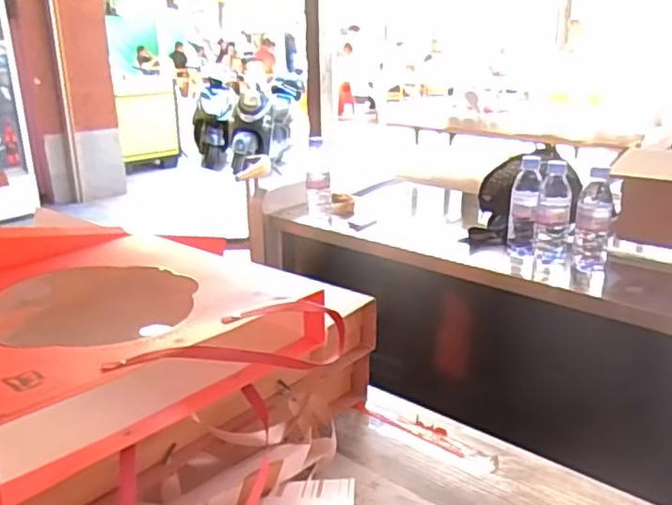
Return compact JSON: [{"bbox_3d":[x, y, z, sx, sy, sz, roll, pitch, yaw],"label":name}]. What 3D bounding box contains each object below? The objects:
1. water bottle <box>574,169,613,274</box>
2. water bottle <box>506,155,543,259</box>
[{"bbox_3d":[0.448,-0.055,1.091,0.057,0.167,0.070,7,21,21],"label":"water bottle"},{"bbox_3d":[0.354,-0.069,1.188,0.053,0.208,0.063,4,20,14],"label":"water bottle"}]

